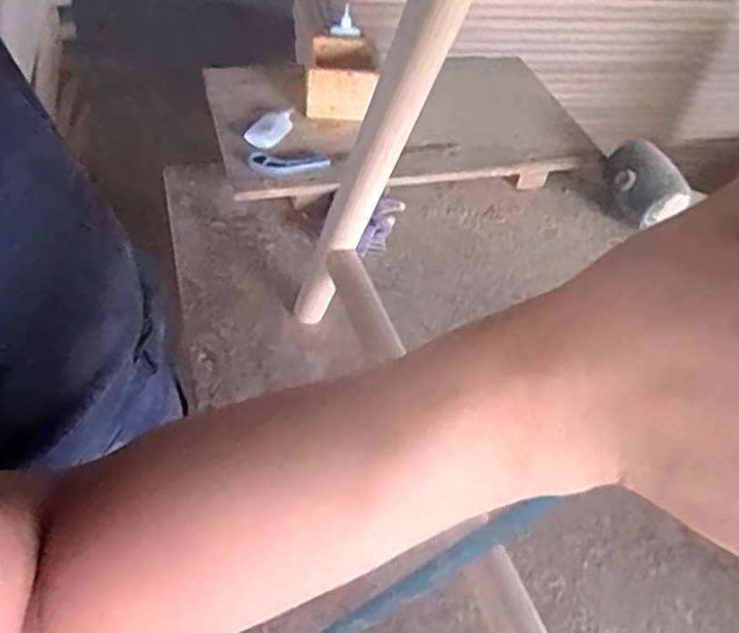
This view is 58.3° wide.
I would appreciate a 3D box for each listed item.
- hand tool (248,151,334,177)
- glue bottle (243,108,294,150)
[{"bbox_3d":[-0.114,-0.216,0.943,0.114,0.015,0.049,1,47,-6],"label":"hand tool"},{"bbox_3d":[-0.149,-0.286,1.000,0.045,0.028,0.096,22,48,13],"label":"glue bottle"}]

